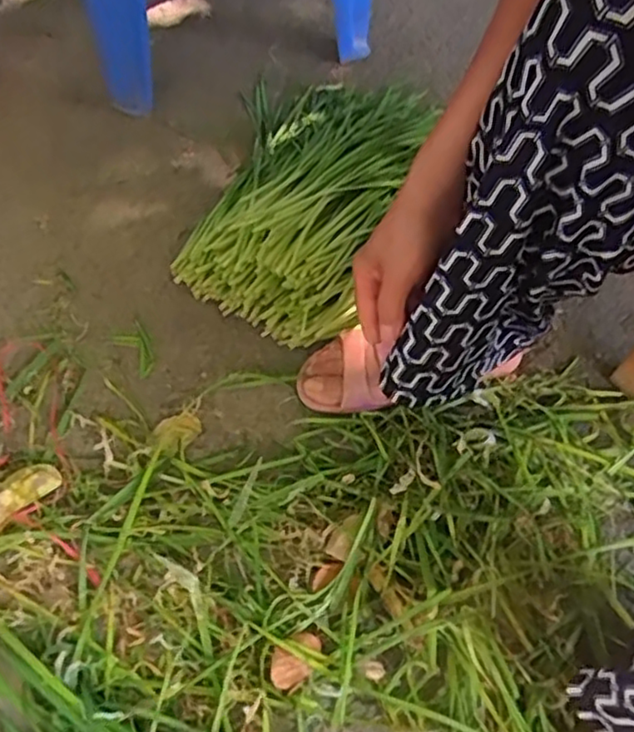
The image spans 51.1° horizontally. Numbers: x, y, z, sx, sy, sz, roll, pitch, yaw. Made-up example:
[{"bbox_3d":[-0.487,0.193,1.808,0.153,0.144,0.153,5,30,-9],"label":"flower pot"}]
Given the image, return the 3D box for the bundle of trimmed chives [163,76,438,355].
[{"bbox_3d":[0.000,-0.250,0.768,0.244,0.112,0.489,9,55,3],"label":"bundle of trimmed chives"}]

